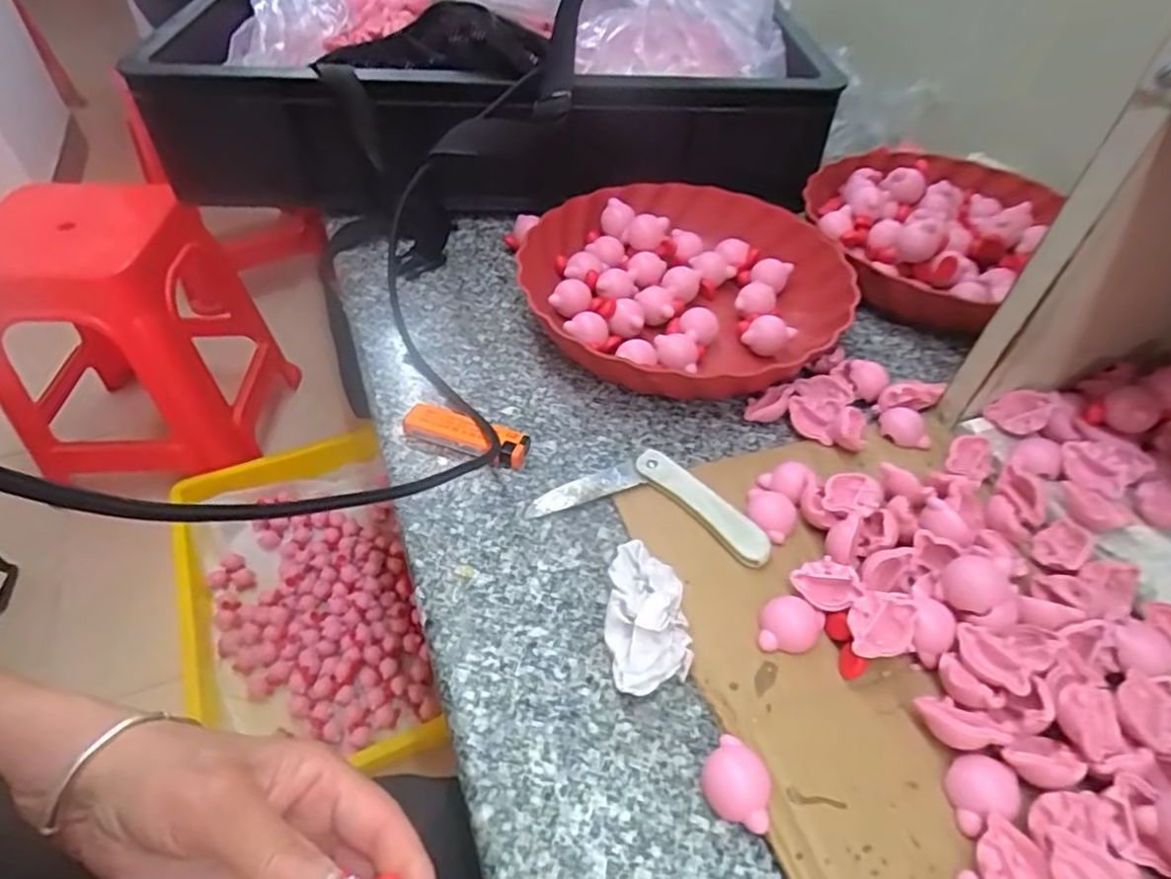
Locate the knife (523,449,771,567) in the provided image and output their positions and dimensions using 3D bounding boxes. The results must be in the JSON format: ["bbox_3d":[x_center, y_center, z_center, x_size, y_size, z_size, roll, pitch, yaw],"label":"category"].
[{"bbox_3d":[0.040,0.035,0.395,0.136,0.011,0.058,11,50,12],"label":"knife"}]

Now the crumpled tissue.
[{"bbox_3d":[0.029,0.086,0.336,0.039,0.030,0.075,-2,47,-5],"label":"crumpled tissue"}]

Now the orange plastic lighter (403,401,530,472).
[{"bbox_3d":[-0.076,-0.002,0.423,0.080,0.016,0.027,14,51,15],"label":"orange plastic lighter"}]

